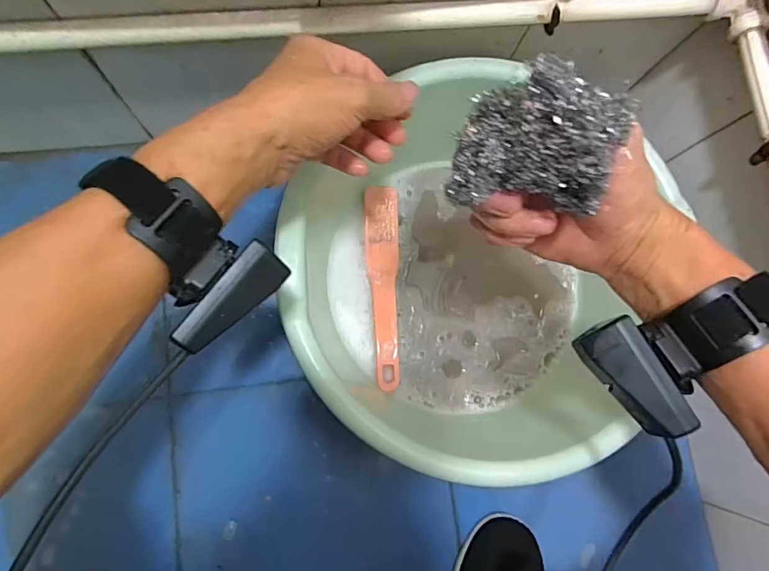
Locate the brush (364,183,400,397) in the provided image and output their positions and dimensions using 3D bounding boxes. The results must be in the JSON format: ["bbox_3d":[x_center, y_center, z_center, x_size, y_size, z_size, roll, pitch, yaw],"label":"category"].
[{"bbox_3d":[0.000,0.002,0.528,0.037,0.027,0.221,-2,81,-7],"label":"brush"}]

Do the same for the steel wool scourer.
[{"bbox_3d":[0.074,-0.068,0.225,0.070,0.059,0.049,12,82,-1],"label":"steel wool scourer"}]

